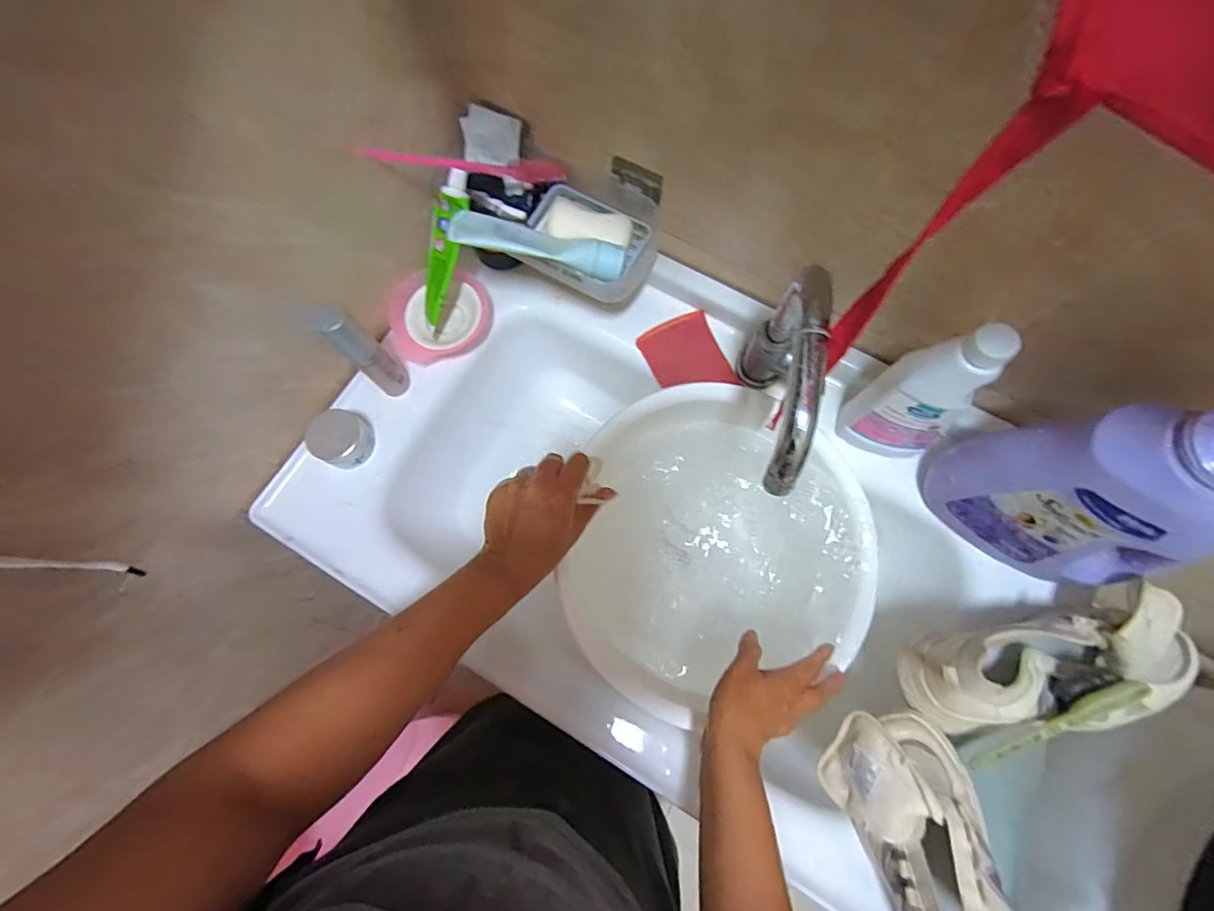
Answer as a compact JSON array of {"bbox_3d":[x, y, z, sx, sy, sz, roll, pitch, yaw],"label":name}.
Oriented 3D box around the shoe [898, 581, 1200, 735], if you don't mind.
[{"bbox_3d":[0.397,0.192,0.460,0.241,0.079,0.111,-11,74,-2],"label":"shoe"}]

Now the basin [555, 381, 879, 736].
[{"bbox_3d":[0.111,0.088,0.547,0.329,0.105,0.302,0,74,1],"label":"basin"}]

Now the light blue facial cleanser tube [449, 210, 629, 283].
[{"bbox_3d":[-0.068,-0.207,0.516,0.170,0.049,0.053,11,75,4],"label":"light blue facial cleanser tube"}]

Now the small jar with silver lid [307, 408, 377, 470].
[{"bbox_3d":[-0.289,-0.020,0.562,0.057,0.043,0.062,27,77,8],"label":"small jar with silver lid"}]

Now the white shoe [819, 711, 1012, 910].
[{"bbox_3d":[0.269,0.331,0.410,0.109,0.089,0.232,-17,75,-4],"label":"white shoe"}]

